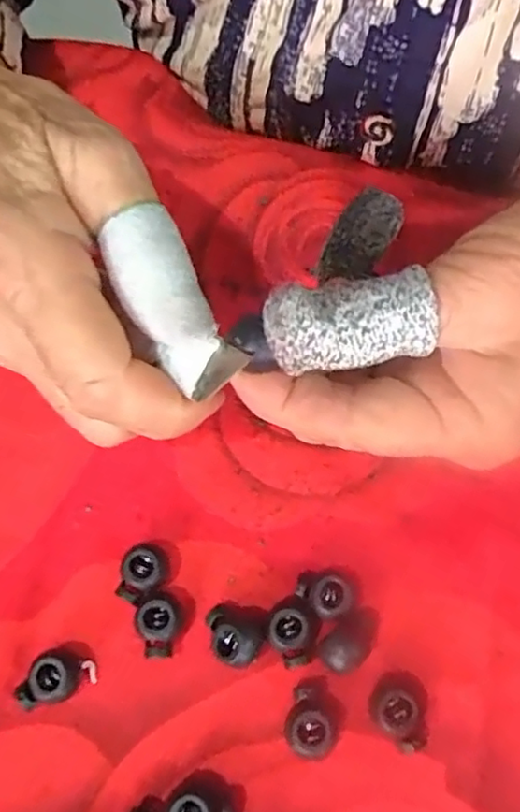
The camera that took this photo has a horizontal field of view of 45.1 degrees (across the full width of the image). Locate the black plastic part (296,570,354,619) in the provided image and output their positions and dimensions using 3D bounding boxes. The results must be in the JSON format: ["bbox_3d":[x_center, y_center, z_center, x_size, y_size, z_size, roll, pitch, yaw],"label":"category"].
[{"bbox_3d":[0.020,0.060,0.200,0.017,0.011,0.014,25,73,11],"label":"black plastic part"}]

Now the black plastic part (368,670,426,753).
[{"bbox_3d":[0.043,0.090,0.187,0.018,0.009,0.019,-1,70,2],"label":"black plastic part"}]

